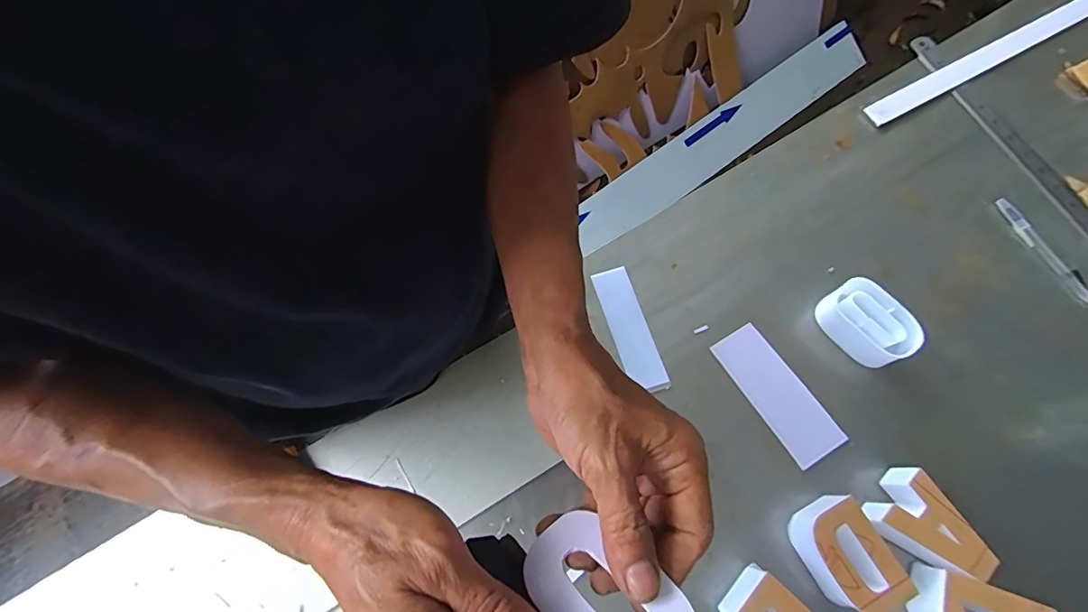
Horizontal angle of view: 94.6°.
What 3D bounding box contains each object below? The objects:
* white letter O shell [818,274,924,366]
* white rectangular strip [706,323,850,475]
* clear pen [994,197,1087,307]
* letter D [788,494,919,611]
[{"bbox_3d":[0.317,0.019,0.497,0.053,0.041,0.085,-32,72,-10],"label":"white letter O shell"},{"bbox_3d":[0.228,0.085,0.493,0.053,0.008,0.139,-31,71,-10],"label":"white rectangular strip"},{"bbox_3d":[0.539,-0.061,0.538,0.017,0.011,0.136,-24,70,-8],"label":"clear pen"},{"bbox_3d":[0.254,0.212,0.426,0.056,0.049,0.085,-23,70,-7],"label":"letter D"}]

